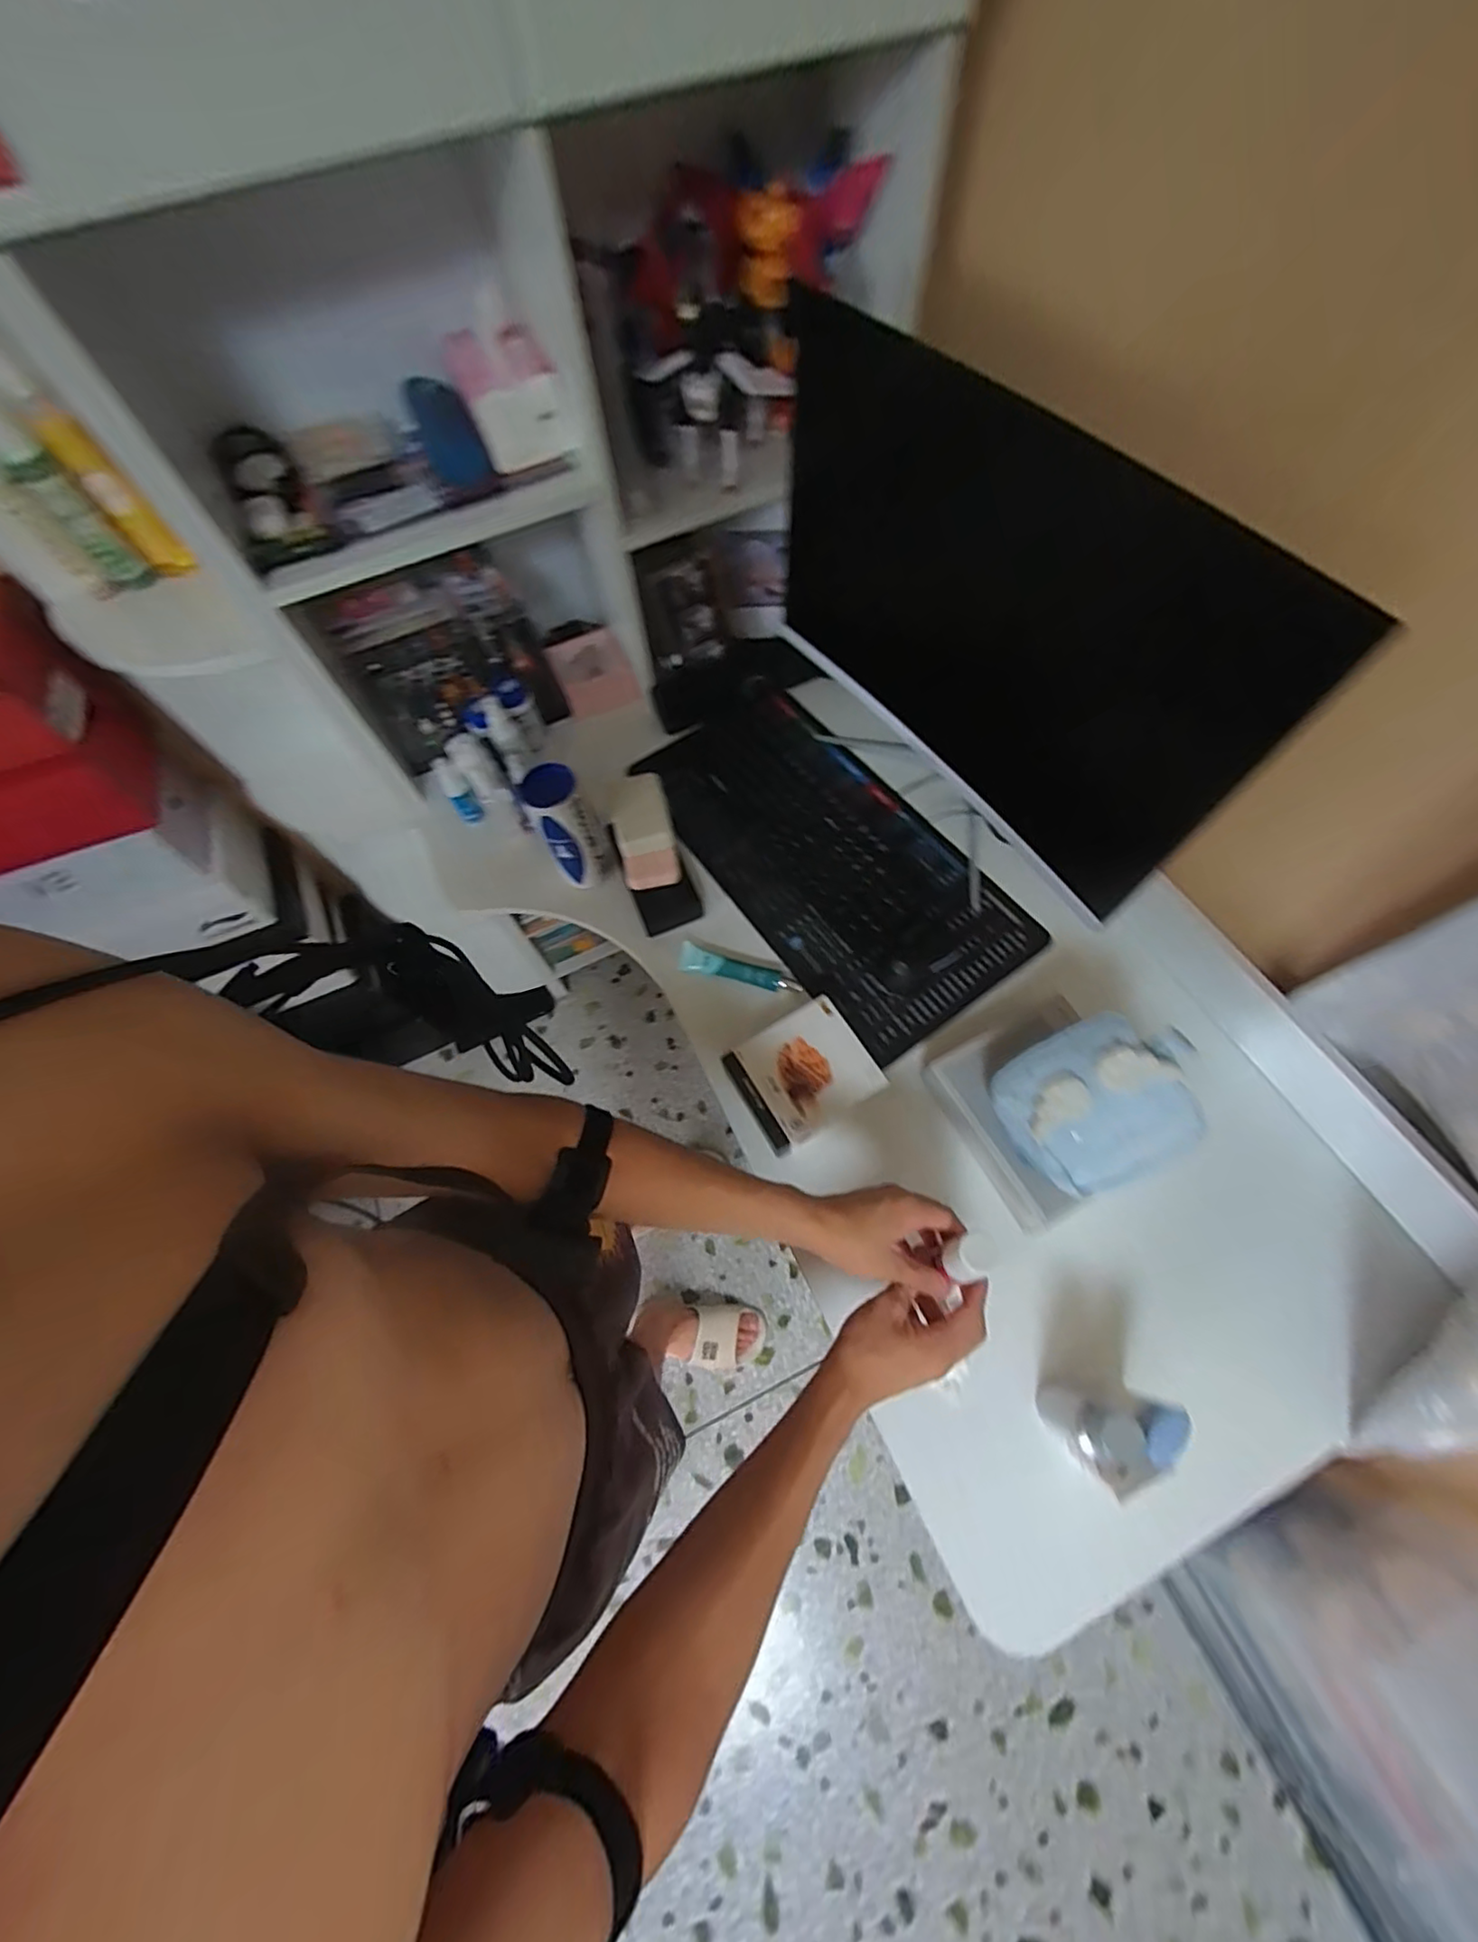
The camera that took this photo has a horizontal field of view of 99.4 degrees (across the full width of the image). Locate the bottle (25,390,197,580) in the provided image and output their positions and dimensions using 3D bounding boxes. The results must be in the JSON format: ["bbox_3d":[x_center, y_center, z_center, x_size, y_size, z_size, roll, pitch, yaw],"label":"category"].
[{"bbox_3d":[-0.673,-0.511,0.683,0.048,0.161,0.039,-42,69,-16],"label":"bottle"}]

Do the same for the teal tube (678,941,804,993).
[{"bbox_3d":[0.000,0.003,0.792,0.155,0.026,0.033,16,66,10],"label":"teal tube"}]

